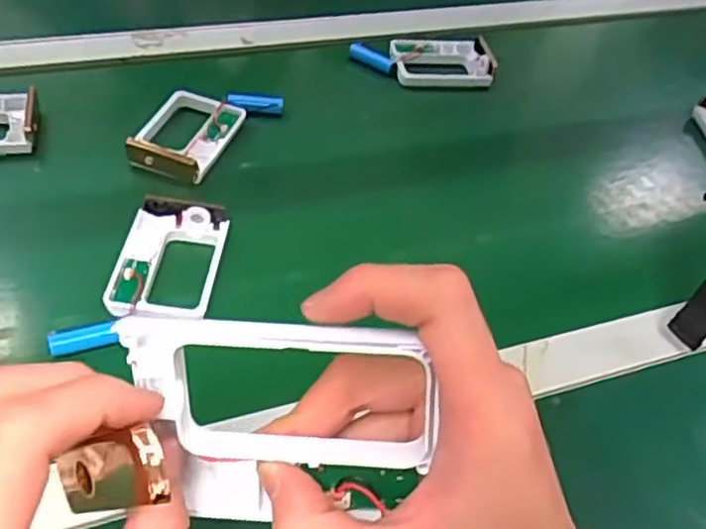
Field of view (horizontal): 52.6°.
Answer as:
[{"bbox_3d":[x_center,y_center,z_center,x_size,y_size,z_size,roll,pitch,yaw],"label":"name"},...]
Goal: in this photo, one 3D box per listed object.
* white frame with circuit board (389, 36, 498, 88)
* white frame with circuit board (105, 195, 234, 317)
[{"bbox_3d":[0.092,-0.210,0.739,0.103,0.021,0.070,-2,48,-7],"label":"white frame with circuit board"},{"bbox_3d":[-0.129,-0.006,0.501,0.067,0.018,0.104,6,47,0],"label":"white frame with circuit board"}]

